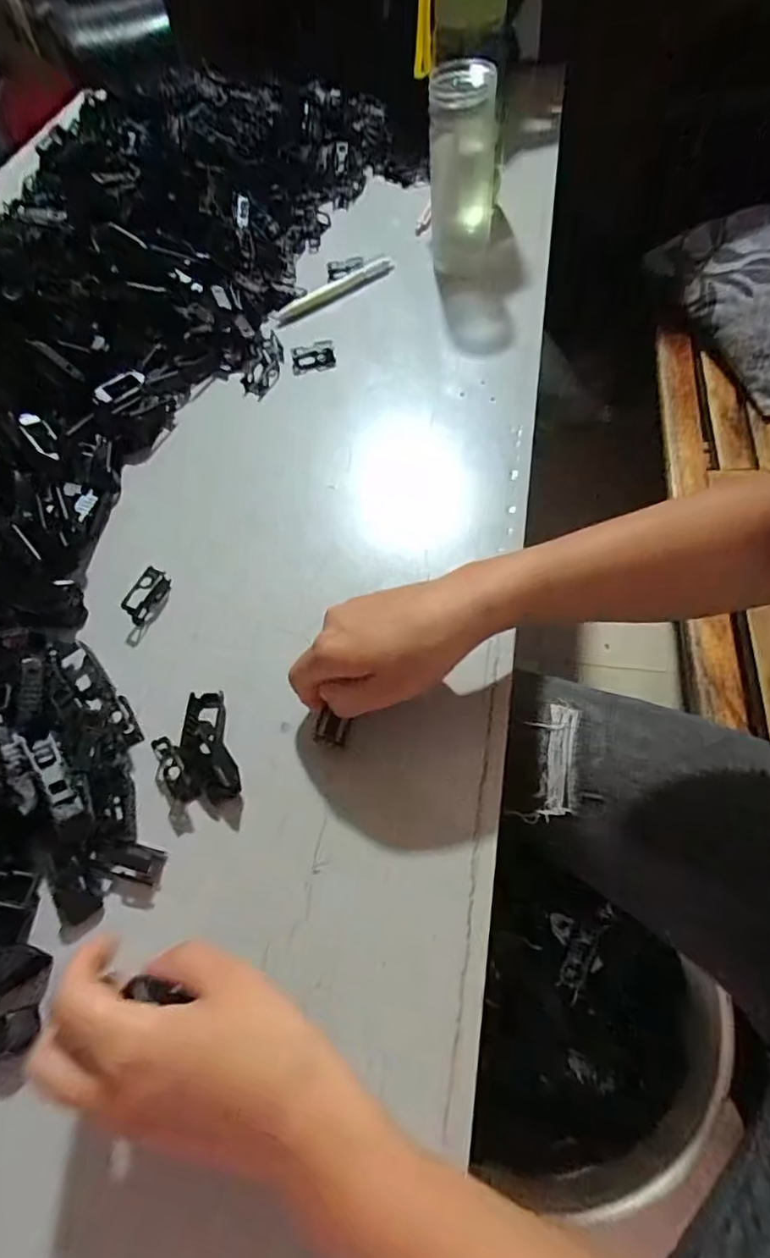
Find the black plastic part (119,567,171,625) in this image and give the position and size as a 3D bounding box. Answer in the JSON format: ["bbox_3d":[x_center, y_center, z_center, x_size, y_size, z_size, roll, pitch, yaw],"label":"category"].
[{"bbox_3d":[-0.170,-0.024,0.419,0.013,0.021,0.038,22,64,18],"label":"black plastic part"}]

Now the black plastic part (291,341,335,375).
[{"bbox_3d":[-0.068,-0.255,0.553,0.040,0.014,0.023,-7,60,-2],"label":"black plastic part"}]

